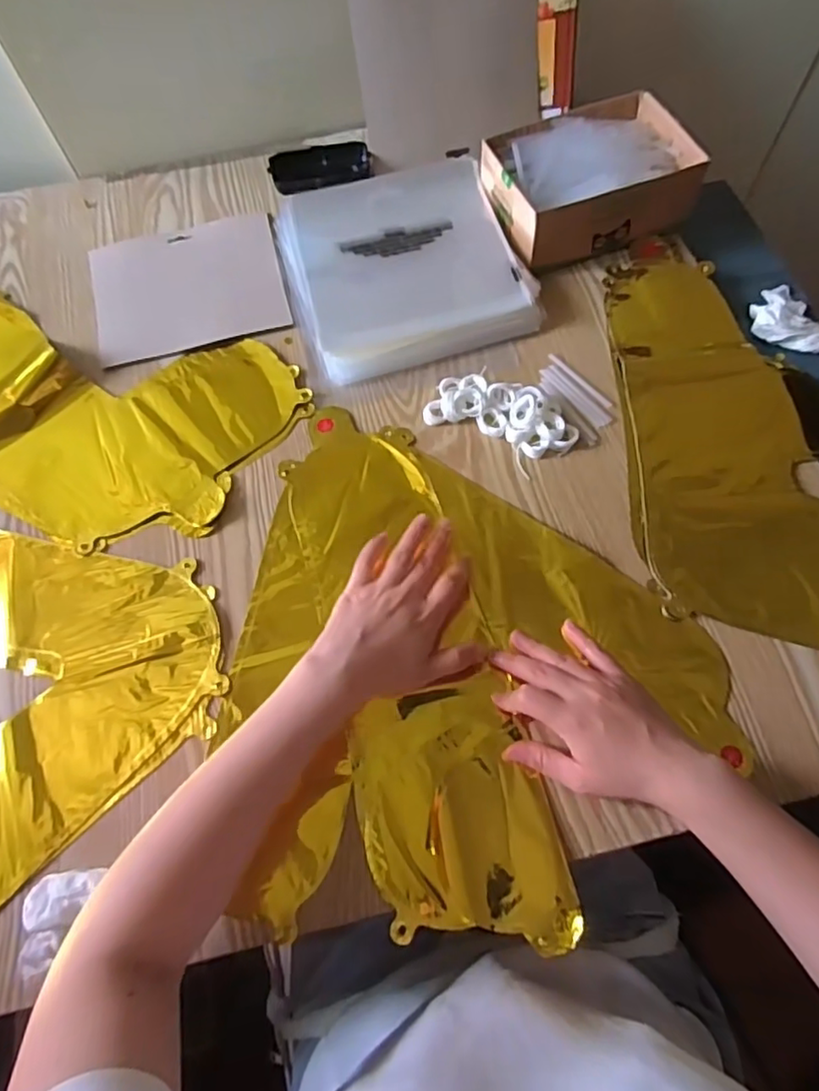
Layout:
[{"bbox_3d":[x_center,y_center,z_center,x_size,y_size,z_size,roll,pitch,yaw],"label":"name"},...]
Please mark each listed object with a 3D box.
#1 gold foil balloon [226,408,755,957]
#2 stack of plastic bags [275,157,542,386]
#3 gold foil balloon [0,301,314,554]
[{"bbox_3d":[0.050,0.070,0.467,0.363,0.032,0.389,0,67,3],"label":"gold foil balloon"},{"bbox_3d":[-0.010,-0.284,0.613,0.212,0.027,0.234,-17,67,-4],"label":"stack of plastic bags"},{"bbox_3d":[-0.325,-0.143,0.573,0.408,0.019,0.237,24,71,12],"label":"gold foil balloon"}]

